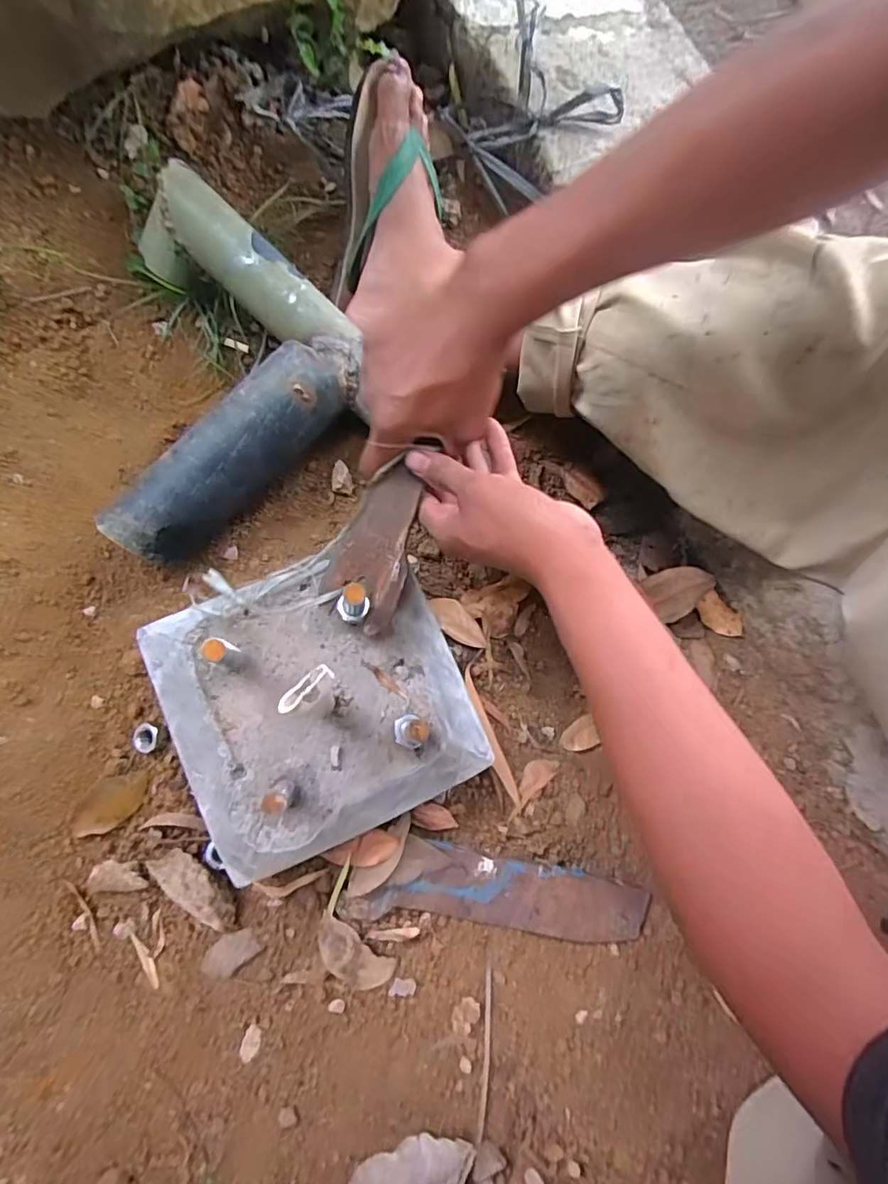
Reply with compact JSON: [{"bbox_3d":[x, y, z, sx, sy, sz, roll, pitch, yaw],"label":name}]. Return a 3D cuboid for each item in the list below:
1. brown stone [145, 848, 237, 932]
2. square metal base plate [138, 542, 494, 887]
[{"bbox_3d":[-0.191,0.225,0.431,0.080,0.039,0.034,34,75,0],"label":"brown stone"},{"bbox_3d":[-0.089,0.077,0.409,0.206,0.044,0.198,-24,82,-13],"label":"square metal base plate"}]

